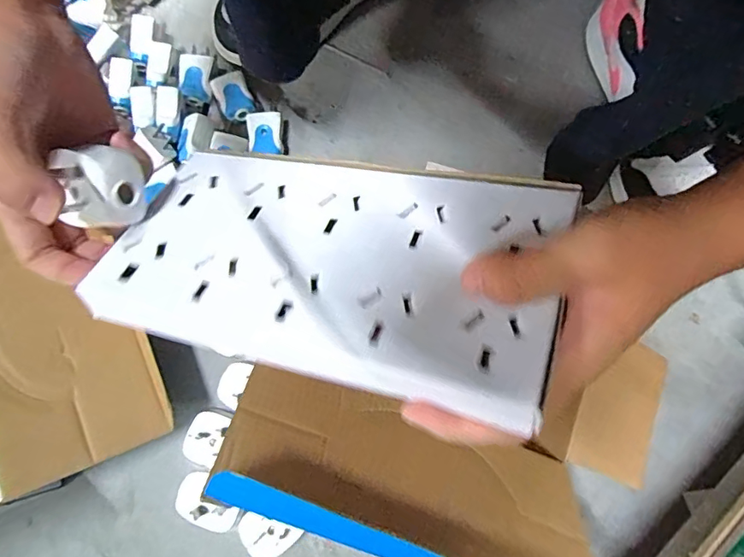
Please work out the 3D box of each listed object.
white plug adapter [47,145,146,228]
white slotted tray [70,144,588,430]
[{"bbox_3d":[-0.135,-0.045,0.242,0.041,0.022,0.034,1,77,-1],"label":"white plug adapter"},{"bbox_3d":[-0.023,-0.013,0.231,0.204,0.009,0.116,11,57,19],"label":"white slotted tray"}]

